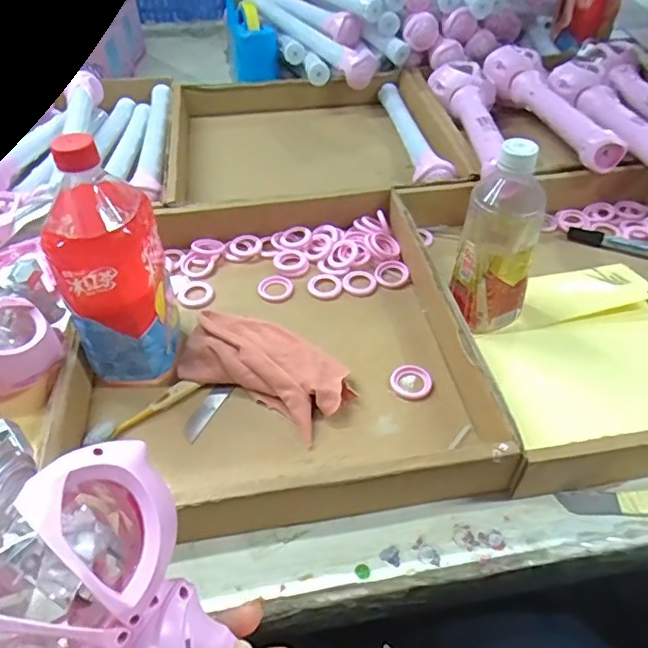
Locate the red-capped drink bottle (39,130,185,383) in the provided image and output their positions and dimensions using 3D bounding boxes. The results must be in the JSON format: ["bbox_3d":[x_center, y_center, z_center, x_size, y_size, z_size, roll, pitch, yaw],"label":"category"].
[{"bbox_3d":[-0.175,-0.051,0.468,0.080,0.199,0.092,-4,47,-4],"label":"red-capped drink bottle"}]

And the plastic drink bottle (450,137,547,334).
[{"bbox_3d":[0.168,-0.081,0.522,0.070,0.179,0.084,25,52,22],"label":"plastic drink bottle"}]

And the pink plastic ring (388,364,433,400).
[{"bbox_3d":[0.080,0.053,0.517,0.038,0.008,0.035,2,47,-2],"label":"pink plastic ring"}]

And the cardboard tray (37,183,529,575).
[{"bbox_3d":[-0.042,-0.002,0.529,0.368,0.056,0.386,-7,46,-7],"label":"cardboard tray"}]

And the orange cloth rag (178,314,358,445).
[{"bbox_3d":[-0.057,0.037,0.514,0.164,0.025,0.086,25,51,23],"label":"orange cloth rag"}]

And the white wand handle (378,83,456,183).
[{"bbox_3d":[0.124,-0.276,0.809,0.048,0.046,0.313,-5,46,-5],"label":"white wand handle"}]

